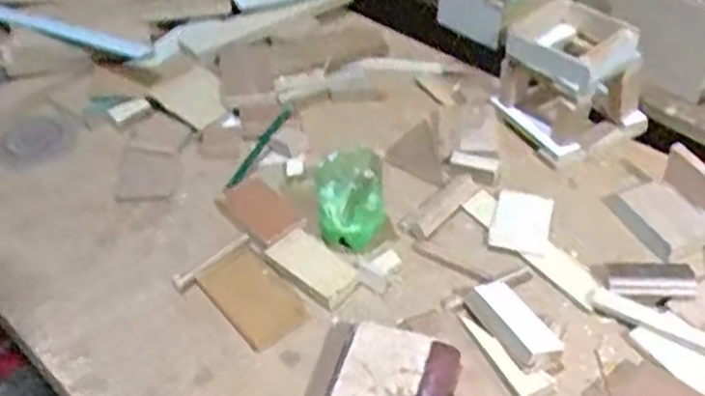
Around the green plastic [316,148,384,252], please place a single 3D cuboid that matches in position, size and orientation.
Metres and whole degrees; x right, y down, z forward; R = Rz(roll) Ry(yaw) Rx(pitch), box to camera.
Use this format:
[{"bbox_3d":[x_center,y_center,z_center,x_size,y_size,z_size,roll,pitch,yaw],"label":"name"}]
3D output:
[{"bbox_3d":[-0.002,-0.001,0.613,0.059,0.084,0.043,1,46,5],"label":"green plastic"}]

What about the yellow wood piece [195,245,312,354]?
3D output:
[{"bbox_3d":[-0.081,0.079,0.605,0.053,0.012,0.089,-32,53,-24],"label":"yellow wood piece"}]

